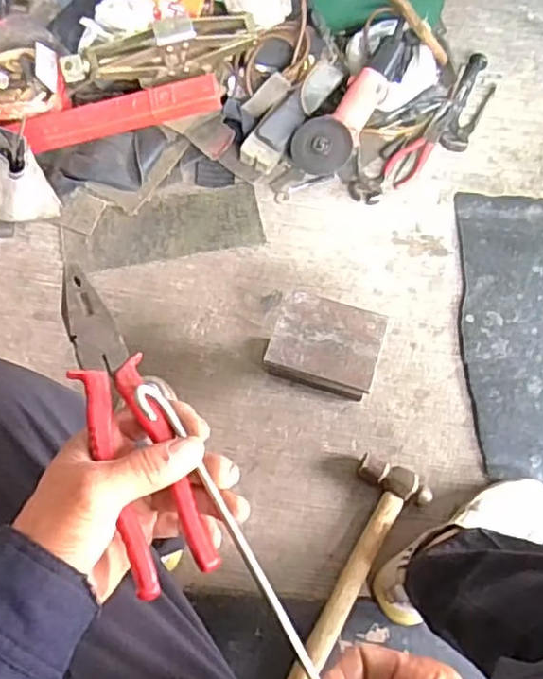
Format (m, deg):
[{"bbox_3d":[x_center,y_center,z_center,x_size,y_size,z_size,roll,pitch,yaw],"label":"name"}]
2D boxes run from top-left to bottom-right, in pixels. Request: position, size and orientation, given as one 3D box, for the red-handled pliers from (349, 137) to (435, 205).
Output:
[{"bbox_3d":[0.197,-0.269,1.048,0.157,0.023,0.049,-33,73,-13],"label":"red-handled pliers"}]

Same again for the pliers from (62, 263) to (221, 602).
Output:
[{"bbox_3d":[-0.085,0.045,0.374,0.044,0.020,0.191,-22,78,-10],"label":"pliers"}]

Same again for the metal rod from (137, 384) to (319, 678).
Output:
[{"bbox_3d":[-0.025,0.104,0.355,0.019,0.006,0.182,-13,68,-55],"label":"metal rod"}]

